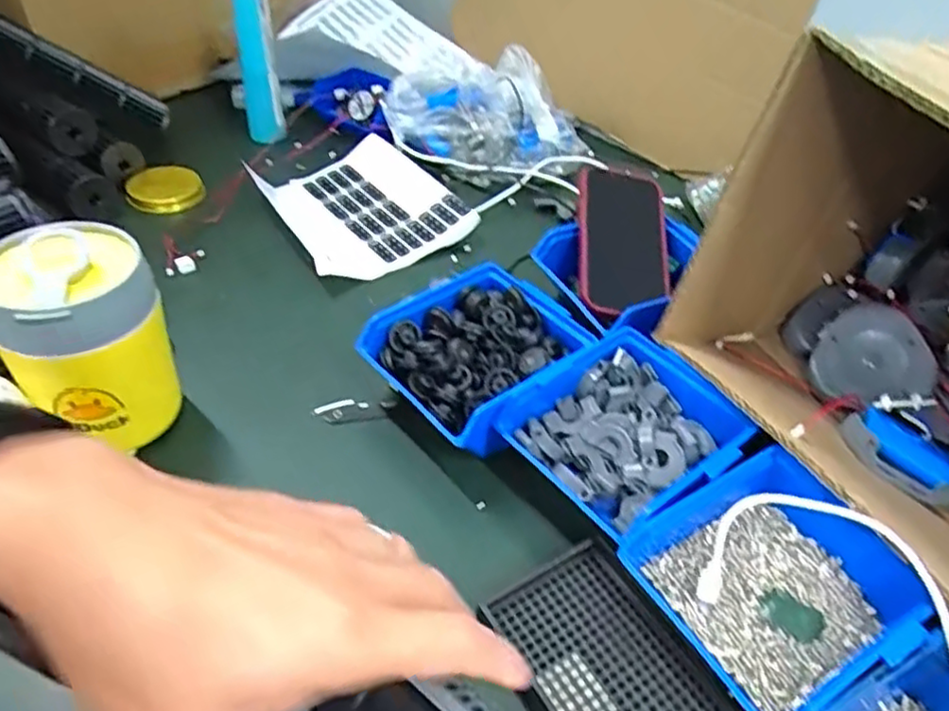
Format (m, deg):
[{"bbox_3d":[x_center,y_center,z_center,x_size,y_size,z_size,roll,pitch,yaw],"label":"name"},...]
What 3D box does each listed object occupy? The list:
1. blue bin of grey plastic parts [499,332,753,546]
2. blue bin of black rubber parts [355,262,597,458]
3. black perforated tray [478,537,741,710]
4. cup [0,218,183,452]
[{"bbox_3d":[0.101,0.051,0.450,0.131,0.053,0.120,-29,54,-28],"label":"blue bin of grey plastic parts"},{"bbox_3d":[0.003,0.003,0.502,0.135,0.057,0.117,-31,55,-30],"label":"blue bin of black rubber parts"},{"bbox_3d":[0.073,0.167,0.359,0.091,0.011,0.133,-20,49,-25],"label":"black perforated tray"},{"bbox_3d":[-0.235,-0.004,0.431,0.085,0.135,0.080,3,43,-3],"label":"cup"}]

